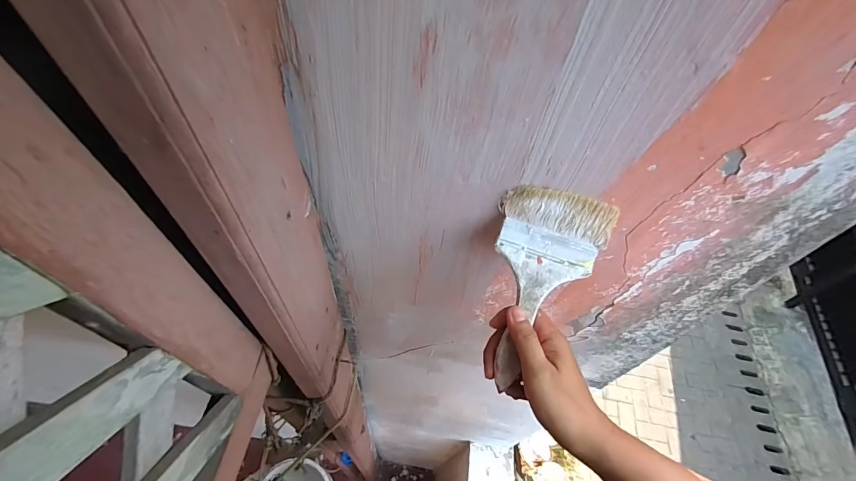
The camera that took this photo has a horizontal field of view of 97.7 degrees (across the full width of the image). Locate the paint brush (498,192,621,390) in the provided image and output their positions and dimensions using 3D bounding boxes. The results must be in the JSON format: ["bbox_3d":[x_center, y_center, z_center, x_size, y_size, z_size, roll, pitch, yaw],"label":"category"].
[{"bbox_3d":[0.116,0.046,0.349,0.103,0.023,0.181,5,88,7],"label":"paint brush"}]

